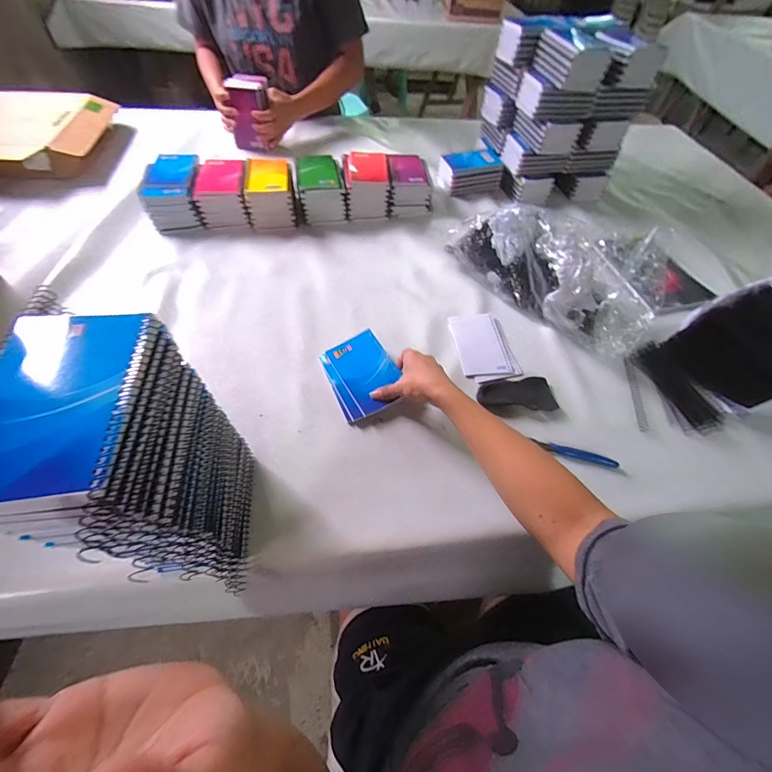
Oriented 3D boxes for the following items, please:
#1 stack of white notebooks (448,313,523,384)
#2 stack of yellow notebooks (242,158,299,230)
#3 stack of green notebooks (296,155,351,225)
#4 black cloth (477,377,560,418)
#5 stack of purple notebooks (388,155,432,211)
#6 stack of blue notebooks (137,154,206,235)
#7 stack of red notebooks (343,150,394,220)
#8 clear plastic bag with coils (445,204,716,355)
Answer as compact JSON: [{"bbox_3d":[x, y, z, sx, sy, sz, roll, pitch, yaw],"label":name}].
[{"bbox_3d":[0.167,-0.068,0.615,0.094,0.009,0.138,-6,57,-8],"label":"stack of white notebooks"},{"bbox_3d":[-0.243,-0.412,0.767,0.098,0.077,0.140,-8,58,-9],"label":"stack of yellow notebooks"},{"bbox_3d":[-0.145,-0.437,0.796,0.104,0.077,0.139,-12,58,-12],"label":"stack of green notebooks"},{"bbox_3d":[0.202,0.015,0.551,0.120,0.024,0.058,-7,58,-9],"label":"black cloth"},{"bbox_3d":[0.055,-0.474,0.839,0.098,0.064,0.138,-1,57,-5],"label":"stack of purple notebooks"},{"bbox_3d":[-0.435,-0.402,0.747,0.103,0.074,0.155,-9,58,-10],"label":"stack of blue notebooks"},{"bbox_3d":[-0.044,-0.450,0.808,0.101,0.087,0.125,-4,57,-7],"label":"stack of red notebooks"},{"bbox_3d":[0.292,-0.208,0.635,0.377,0.141,0.163,34,61,17],"label":"clear plastic bag with coils"}]

